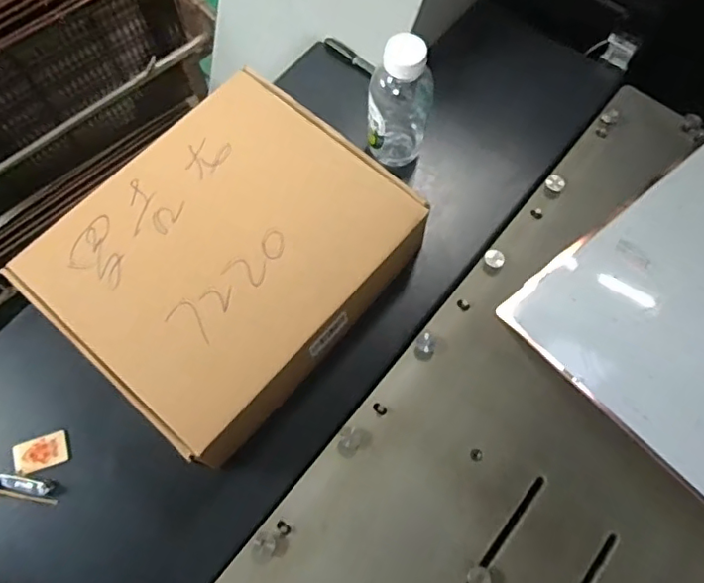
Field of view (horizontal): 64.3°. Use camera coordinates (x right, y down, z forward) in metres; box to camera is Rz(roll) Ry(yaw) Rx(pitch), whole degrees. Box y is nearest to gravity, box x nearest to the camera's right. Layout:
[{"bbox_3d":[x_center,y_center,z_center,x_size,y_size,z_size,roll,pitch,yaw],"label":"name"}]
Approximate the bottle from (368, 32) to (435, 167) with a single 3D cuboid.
[{"bbox_3d":[0.051,-0.197,0.593,0.067,0.165,0.055,6,70,2],"label":"bottle"}]

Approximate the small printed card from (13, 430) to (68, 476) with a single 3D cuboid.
[{"bbox_3d":[-0.300,0.157,0.541,0.048,0.004,0.031,-17,73,-12],"label":"small printed card"}]

